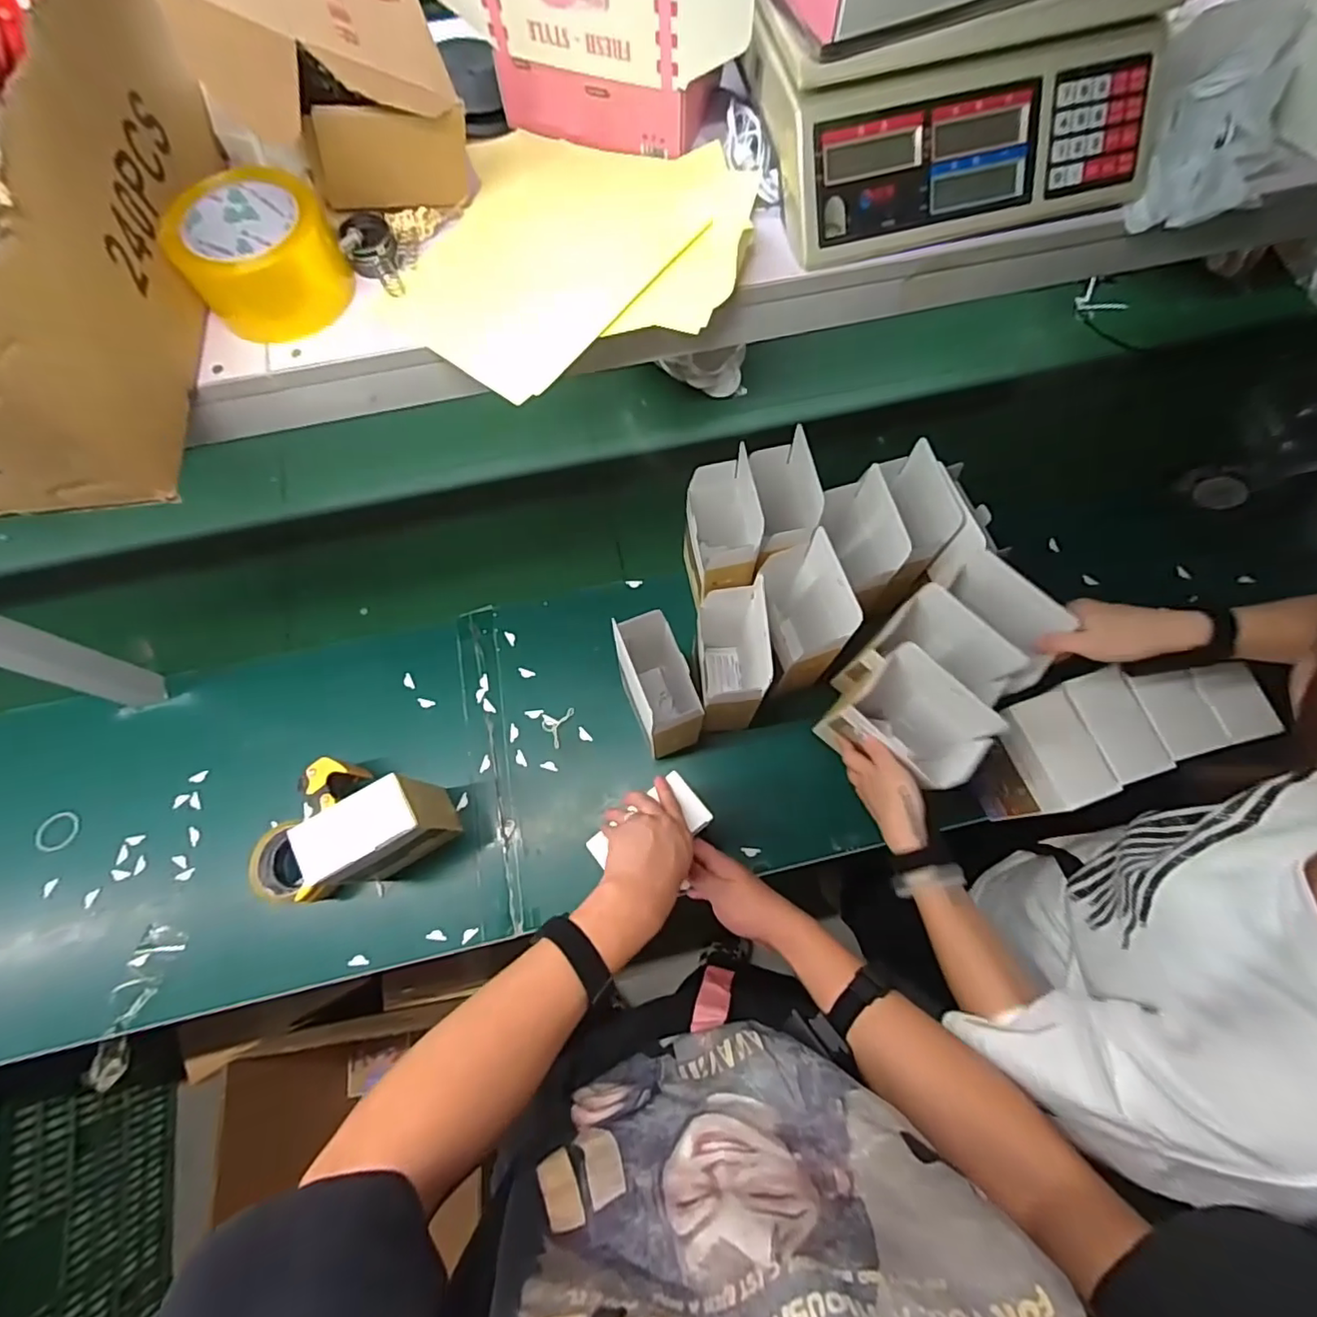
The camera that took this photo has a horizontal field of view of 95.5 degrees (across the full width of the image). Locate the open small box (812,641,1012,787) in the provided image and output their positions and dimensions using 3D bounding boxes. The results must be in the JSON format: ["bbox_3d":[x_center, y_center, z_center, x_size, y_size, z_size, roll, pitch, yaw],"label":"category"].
[{"bbox_3d":[0.268,0.078,0.666,0.084,0.214,0.128,-40,75,-12],"label":"open small box"}]

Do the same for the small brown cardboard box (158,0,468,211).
[{"bbox_3d":[-0.236,-0.439,0.408,0.146,0.161,0.198,-21,72,-6],"label":"small brown cardboard box"}]

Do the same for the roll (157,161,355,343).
[{"bbox_3d":[-0.295,-0.303,0.445,0.106,0.065,0.103,0,71,1],"label":"roll"}]

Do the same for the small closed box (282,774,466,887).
[{"bbox_3d":[-0.316,0.200,0.706,0.131,0.168,0.076,-28,73,-9],"label":"small closed box"}]

